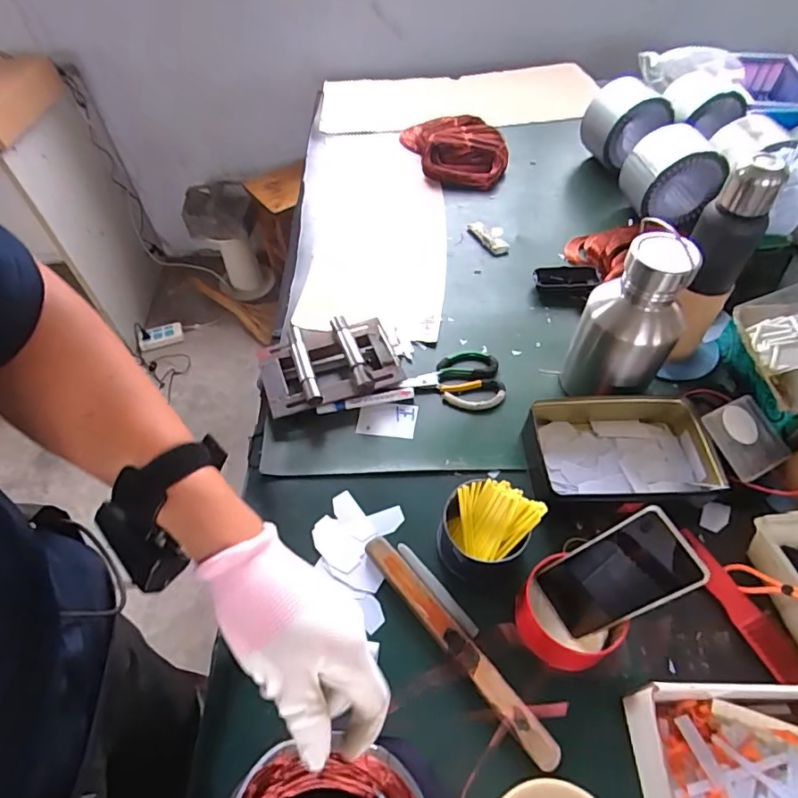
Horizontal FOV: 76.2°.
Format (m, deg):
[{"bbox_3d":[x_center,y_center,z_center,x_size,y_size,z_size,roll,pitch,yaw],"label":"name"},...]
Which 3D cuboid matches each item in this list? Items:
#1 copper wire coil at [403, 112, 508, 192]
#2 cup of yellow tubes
[{"bbox_3d":[0.129,-0.558,1.148,0.194,0.070,0.251,-13,53,-8],"label":"copper wire coil"},{"bbox_3d":[0.098,0.150,0.585,0.099,0.077,0.092,-1,52,1],"label":"cup of yellow tubes"}]

